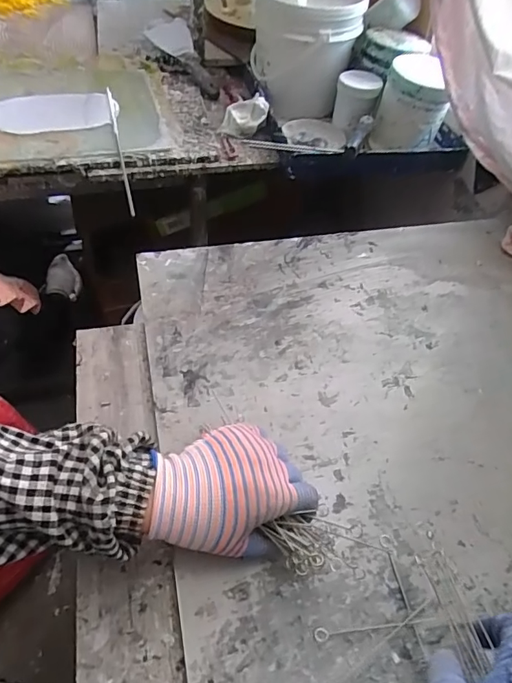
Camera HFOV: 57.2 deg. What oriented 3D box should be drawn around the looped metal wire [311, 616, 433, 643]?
[{"bbox_3d":[0.095,0.226,0.373,0.100,0.004,0.010,-5,53,-7],"label":"looped metal wire"}]

